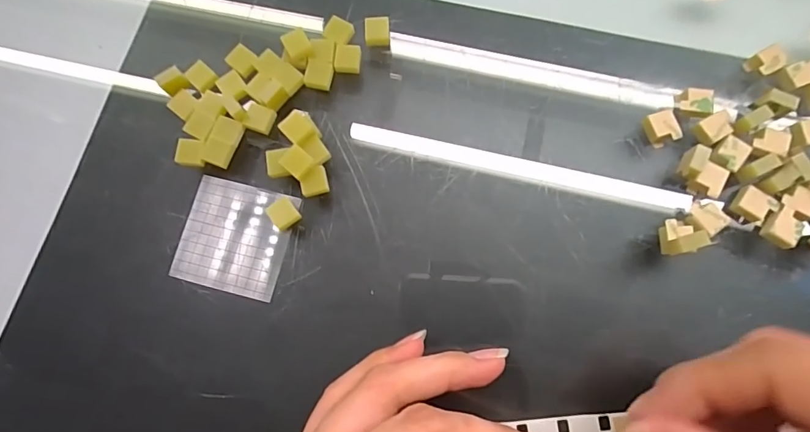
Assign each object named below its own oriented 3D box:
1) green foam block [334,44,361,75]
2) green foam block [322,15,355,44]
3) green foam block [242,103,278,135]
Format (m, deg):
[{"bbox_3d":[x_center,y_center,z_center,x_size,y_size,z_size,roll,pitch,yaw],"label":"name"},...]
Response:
[{"bbox_3d":[-0.024,-0.067,0.190,0.010,0.004,0.012,1,78,3],"label":"green foam block"},{"bbox_3d":[-0.029,-0.080,0.193,0.010,0.005,0.011,31,81,9],"label":"green foam block"},{"bbox_3d":[-0.061,-0.041,0.186,0.011,0.004,0.011,20,79,7],"label":"green foam block"}]

